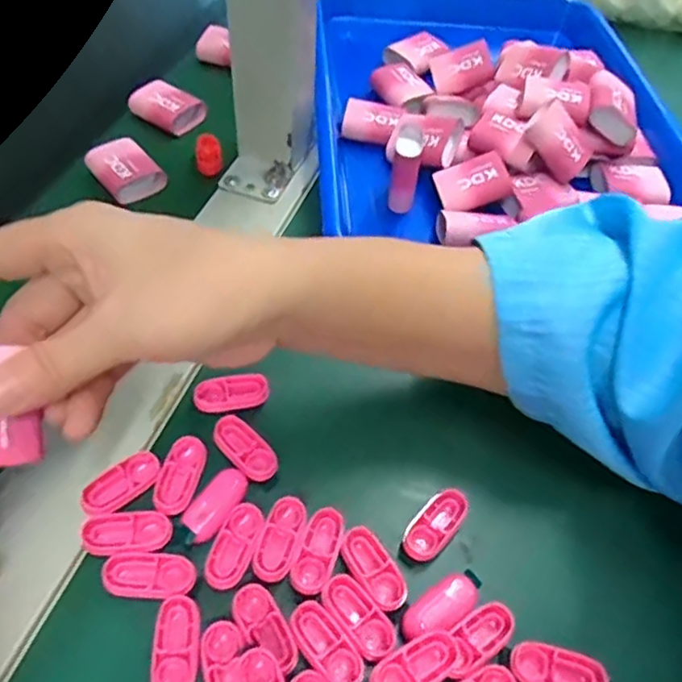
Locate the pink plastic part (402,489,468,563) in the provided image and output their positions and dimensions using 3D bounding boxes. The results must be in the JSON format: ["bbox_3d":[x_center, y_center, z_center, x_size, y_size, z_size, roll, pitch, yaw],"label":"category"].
[{"bbox_3d":[0.040,0.077,0.263,0.016,0.006,0.034,35,59,20],"label":"pink plastic part"}]

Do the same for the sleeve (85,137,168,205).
[{"bbox_3d":[-0.135,-0.108,0.390,0.034,0.022,0.036,-35,63,-25],"label":"sleeve"}]

